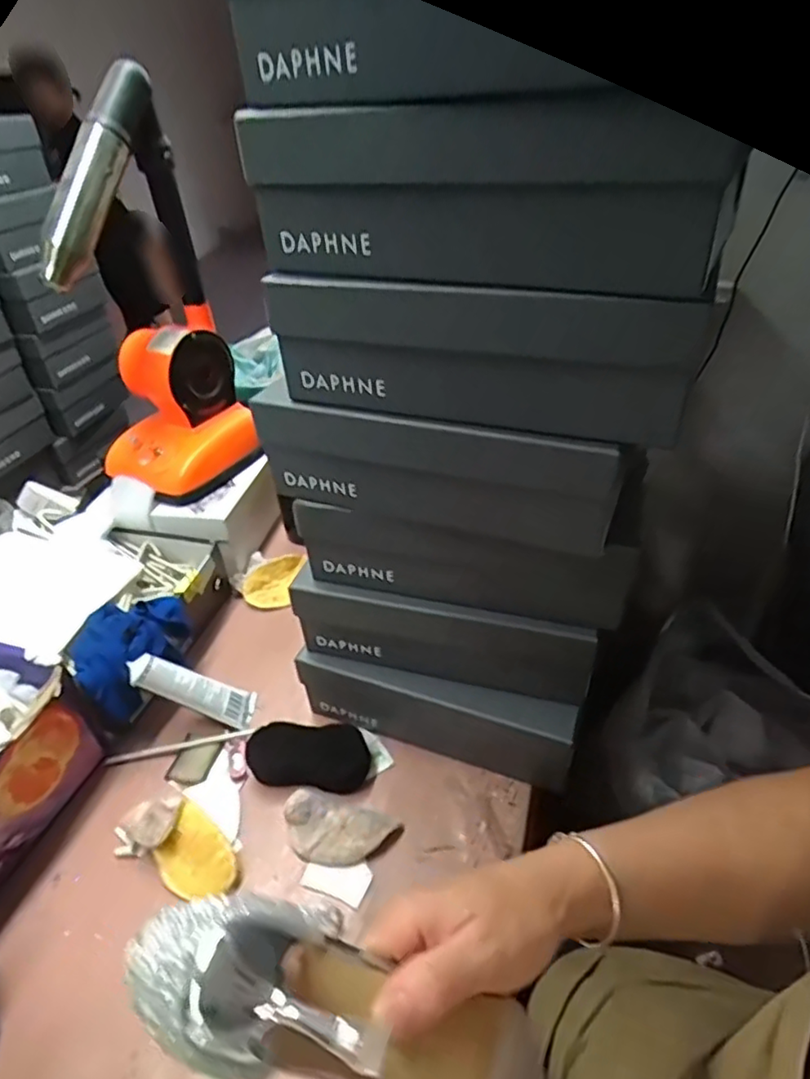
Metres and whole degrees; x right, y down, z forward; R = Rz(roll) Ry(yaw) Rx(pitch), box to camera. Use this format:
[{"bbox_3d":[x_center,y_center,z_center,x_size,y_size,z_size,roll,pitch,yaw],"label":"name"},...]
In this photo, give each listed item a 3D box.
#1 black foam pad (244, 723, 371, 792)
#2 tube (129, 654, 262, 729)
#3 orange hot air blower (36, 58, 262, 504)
[{"bbox_3d":[-0.105,0.231,0.664,0.130,0.026,0.060,3,38,10],"label":"black foam pad"},{"bbox_3d":[-0.239,0.170,0.702,0.145,0.025,0.046,31,29,-25],"label":"tube"},{"bbox_3d":[-0.354,-0.297,0.822,0.201,0.464,0.165,-19,40,-18],"label":"orange hot air blower"}]

